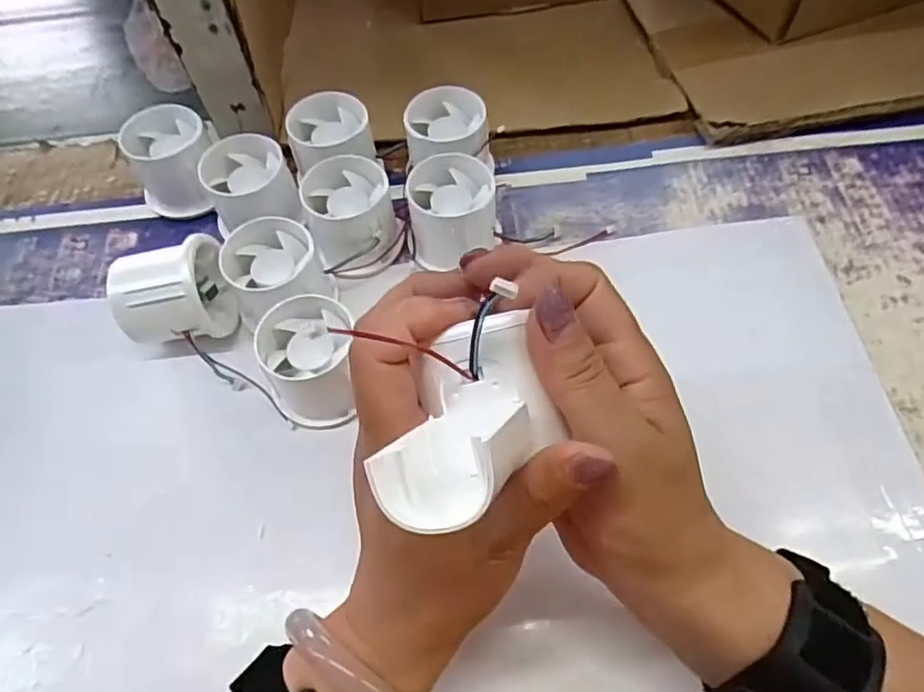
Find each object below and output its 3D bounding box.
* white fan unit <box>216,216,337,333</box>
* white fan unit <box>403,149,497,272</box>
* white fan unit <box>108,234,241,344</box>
[{"bbox_3d":[-0.105,-0.038,0.365,0.055,0.046,0.054,-1,60,2],"label":"white fan unit"},{"bbox_3d":[-0.005,-0.078,0.387,0.052,0.048,0.056,-3,60,1],"label":"white fan unit"},{"bbox_3d":[-0.161,-0.026,0.361,0.056,0.059,0.047,-15,60,-5],"label":"white fan unit"}]

